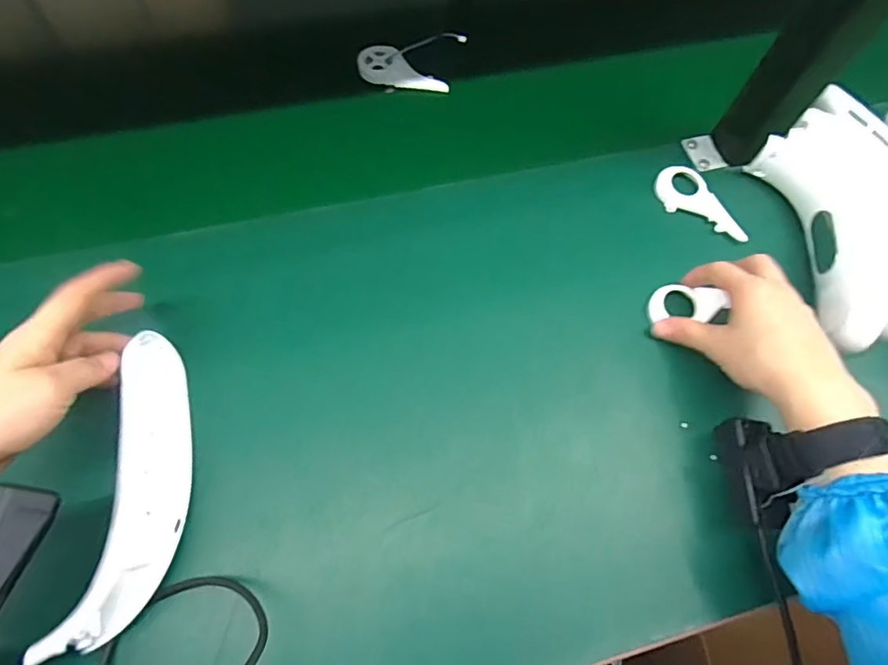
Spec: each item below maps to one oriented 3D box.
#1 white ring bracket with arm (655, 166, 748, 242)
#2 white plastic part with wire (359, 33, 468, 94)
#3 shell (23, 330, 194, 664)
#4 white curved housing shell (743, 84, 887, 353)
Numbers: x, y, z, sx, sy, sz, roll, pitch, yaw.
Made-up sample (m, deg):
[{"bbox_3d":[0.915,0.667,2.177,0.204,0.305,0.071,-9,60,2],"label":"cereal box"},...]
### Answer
[{"bbox_3d":[0.232,-0.114,0.465,0.044,0.009,0.093,-26,70,-15],"label":"white ring bracket with arm"},{"bbox_3d":[-0.034,-0.284,0.532,0.103,0.019,0.061,6,65,-2],"label":"white plastic part with wire"},{"bbox_3d":[-0.200,0.094,0.334,0.050,0.049,0.195,-2,65,-3],"label":"shell"},{"bbox_3d":[0.348,-0.100,0.440,0.123,0.047,0.241,-4,66,-3],"label":"white curved housing shell"}]

